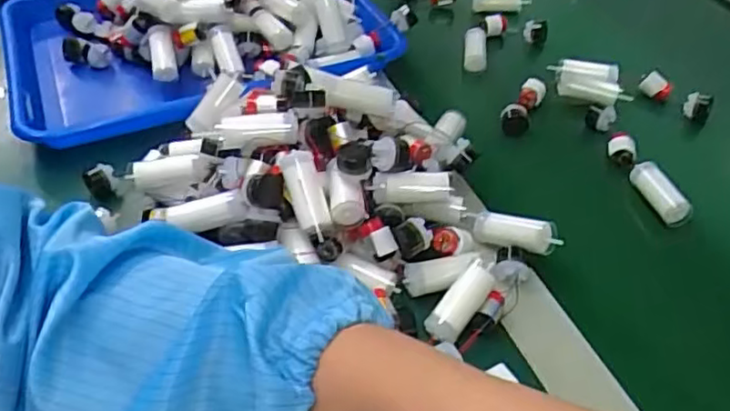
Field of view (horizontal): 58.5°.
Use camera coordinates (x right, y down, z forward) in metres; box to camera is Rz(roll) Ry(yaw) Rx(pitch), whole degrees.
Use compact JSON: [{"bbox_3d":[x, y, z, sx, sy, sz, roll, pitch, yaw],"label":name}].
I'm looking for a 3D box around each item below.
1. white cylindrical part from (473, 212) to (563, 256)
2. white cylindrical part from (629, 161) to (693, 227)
[{"bbox_3d":[0.096,0.018,0.422,0.058,0.019,0.018,10,41,38],"label":"white cylindrical part"},{"bbox_3d":[0.211,-0.009,0.473,0.024,0.019,0.052,-15,47,-14],"label":"white cylindrical part"}]

